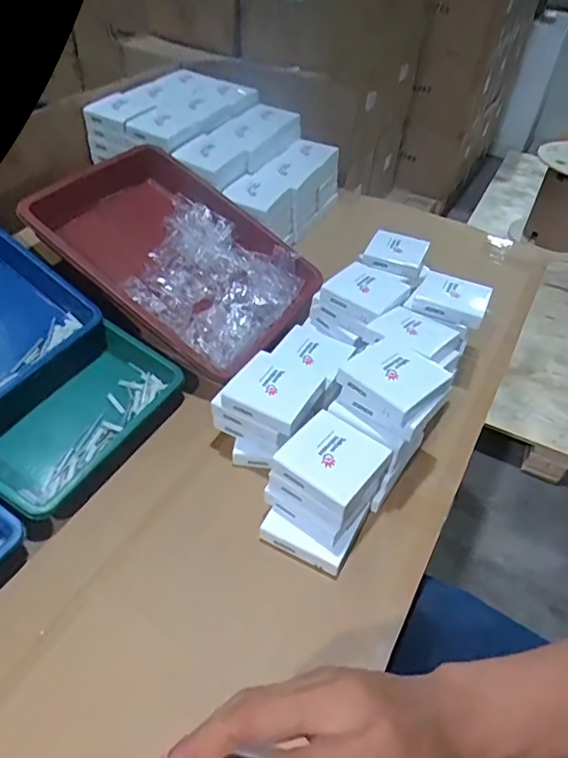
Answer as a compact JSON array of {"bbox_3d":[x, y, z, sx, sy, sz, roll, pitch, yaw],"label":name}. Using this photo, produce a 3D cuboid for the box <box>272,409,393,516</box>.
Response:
[{"bbox_3d":[0.047,0.079,0.527,0.082,0.026,0.082,32,51,24],"label":"box"}]

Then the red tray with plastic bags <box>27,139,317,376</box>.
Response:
[{"bbox_3d":[-0.151,-0.164,0.751,0.352,0.080,0.260,37,61,3],"label":"red tray with plastic bags"}]

